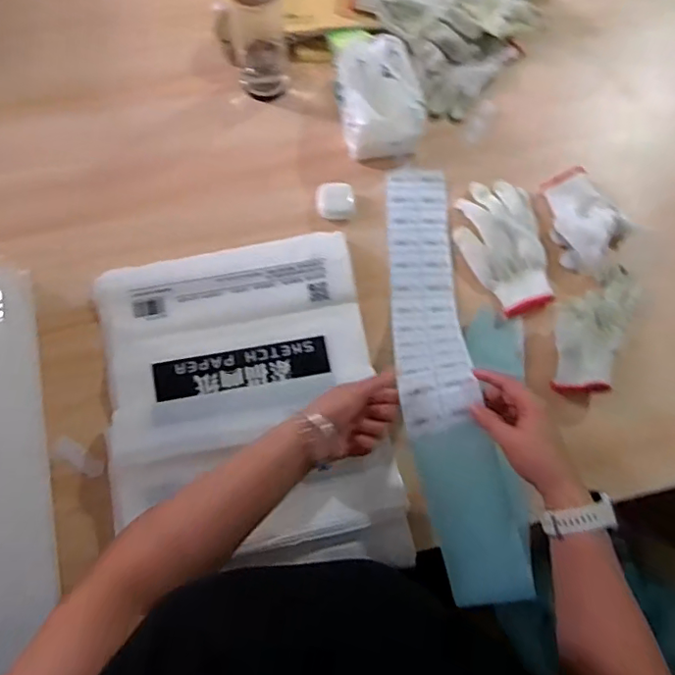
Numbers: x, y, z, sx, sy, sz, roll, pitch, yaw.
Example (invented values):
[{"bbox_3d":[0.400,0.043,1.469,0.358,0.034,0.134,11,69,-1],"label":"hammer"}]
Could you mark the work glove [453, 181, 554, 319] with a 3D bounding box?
[{"bbox_3d":[0.215,-0.121,0.713,0.110,0.019,0.182,-3,74,-4],"label":"work glove"}]

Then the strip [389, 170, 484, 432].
[{"bbox_3d":[0.108,-0.063,0.665,0.082,0.063,0.375,1,53,1],"label":"strip"}]

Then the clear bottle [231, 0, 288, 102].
[{"bbox_3d":[-0.099,-0.391,0.692,0.065,0.180,0.058,-4,75,-3],"label":"clear bottle"}]

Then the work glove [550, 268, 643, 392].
[{"bbox_3d":[0.316,-0.016,0.672,0.084,0.031,0.183,25,74,4],"label":"work glove"}]

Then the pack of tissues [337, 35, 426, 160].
[{"bbox_3d":[0.054,-0.325,0.743,0.102,0.070,0.150,-10,75,-5],"label":"pack of tissues"}]

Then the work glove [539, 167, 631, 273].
[{"bbox_3d":[0.330,-0.156,0.718,0.093,0.042,0.139,-10,75,-5],"label":"work glove"}]

